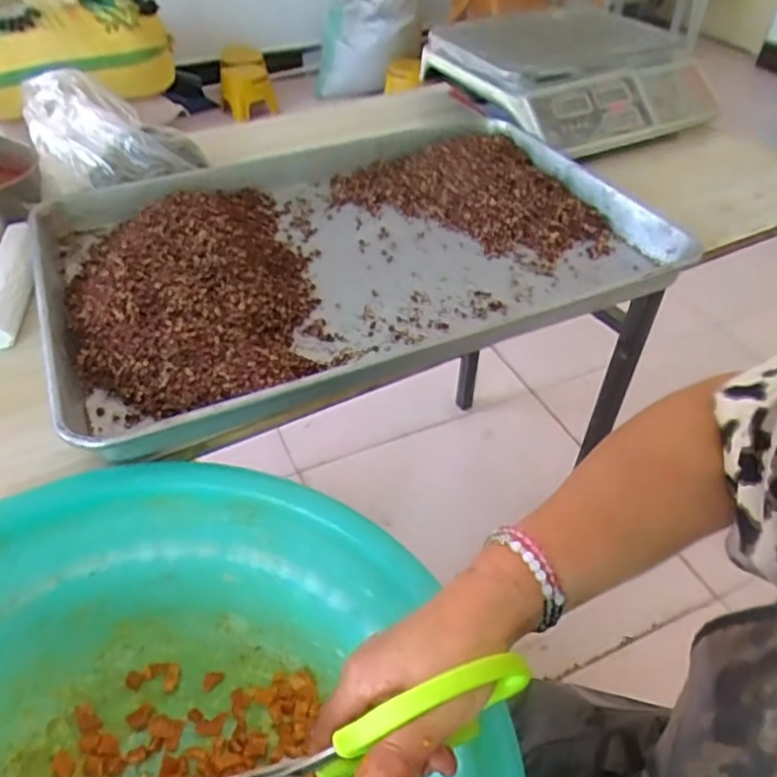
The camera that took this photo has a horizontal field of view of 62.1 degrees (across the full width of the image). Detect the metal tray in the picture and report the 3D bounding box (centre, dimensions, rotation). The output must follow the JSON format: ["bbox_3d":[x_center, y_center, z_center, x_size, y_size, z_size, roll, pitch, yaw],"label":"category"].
[{"bbox_3d":[-0.044,-0.166,0.699,0.608,0.059,0.448,-18,47,-17],"label":"metal tray"}]

